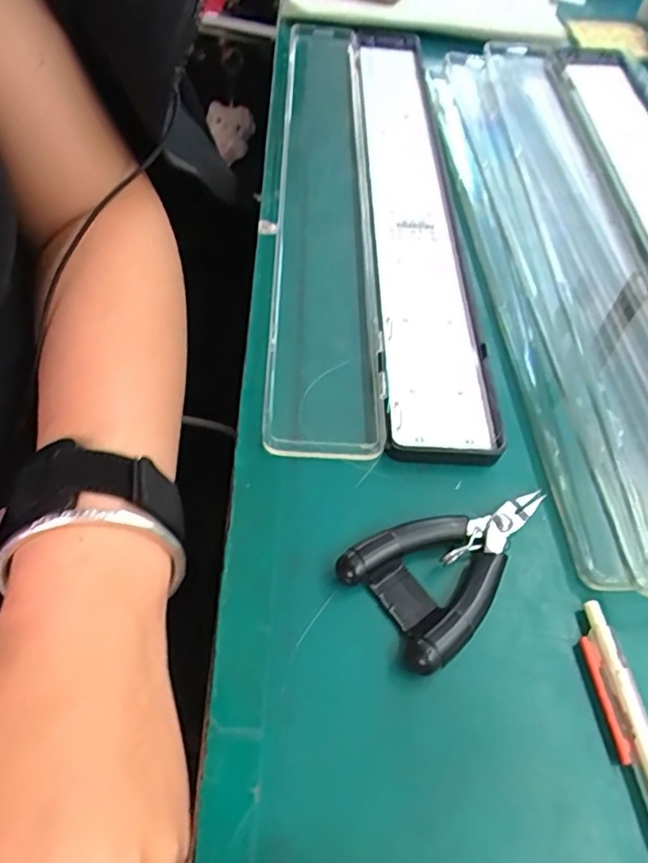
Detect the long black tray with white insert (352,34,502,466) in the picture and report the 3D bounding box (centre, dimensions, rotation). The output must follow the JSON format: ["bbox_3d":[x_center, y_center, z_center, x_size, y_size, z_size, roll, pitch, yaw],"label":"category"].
[{"bbox_3d":[0.054,-0.151,0.390,0.054,0.023,0.396,2,54,-4],"label":"long black tray with white insert"}]

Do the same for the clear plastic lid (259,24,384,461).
[{"bbox_3d":[-0.002,-0.159,0.392,0.057,0.015,0.411,2,54,-4],"label":"clear plastic lid"}]

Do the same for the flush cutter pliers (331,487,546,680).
[{"bbox_3d":[0.056,0.050,0.246,0.091,0.013,0.053,-30,61,-24],"label":"flush cutter pliers"}]

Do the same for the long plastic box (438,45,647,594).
[{"bbox_3d":[0.135,-0.116,0.360,0.087,0.039,0.436,0,54,-5],"label":"long plastic box"}]

